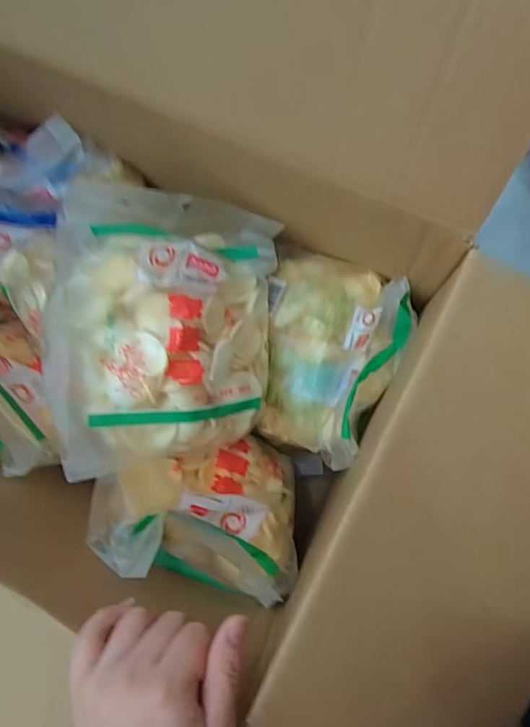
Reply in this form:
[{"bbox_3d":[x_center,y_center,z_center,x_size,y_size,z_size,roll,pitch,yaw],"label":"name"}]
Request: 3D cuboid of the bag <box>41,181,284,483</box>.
[{"bbox_3d":[-0.079,-0.024,0.430,0.189,0.045,0.225,0,90,-27],"label":"bag"}]

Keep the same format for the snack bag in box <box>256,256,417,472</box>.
[{"bbox_3d":[0.064,-0.008,0.477,0.151,0.065,0.194,5,87,9],"label":"snack bag in box"}]

